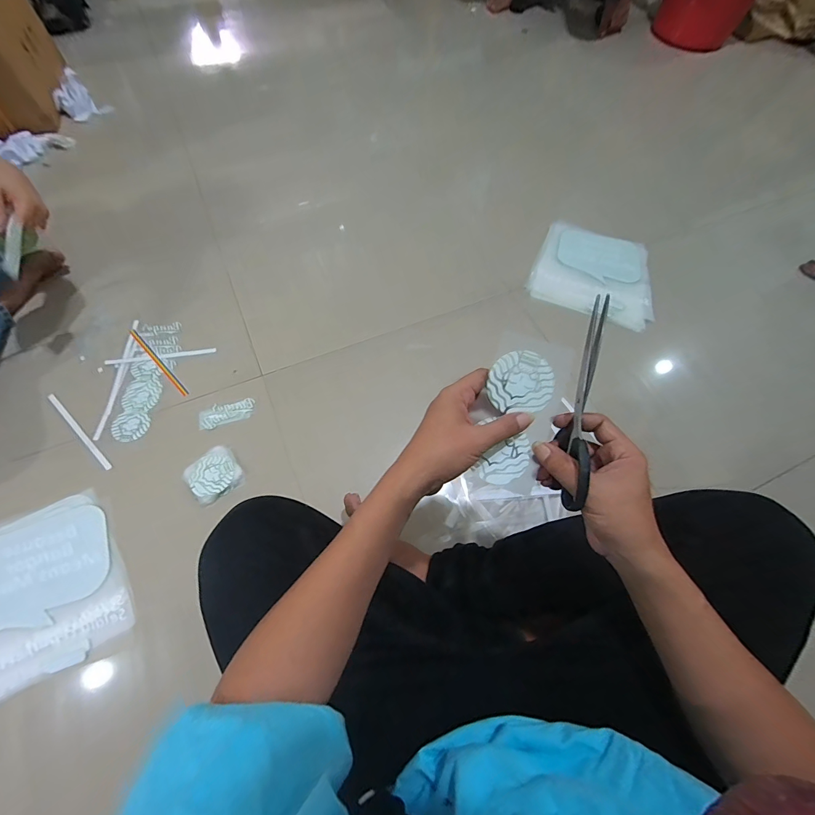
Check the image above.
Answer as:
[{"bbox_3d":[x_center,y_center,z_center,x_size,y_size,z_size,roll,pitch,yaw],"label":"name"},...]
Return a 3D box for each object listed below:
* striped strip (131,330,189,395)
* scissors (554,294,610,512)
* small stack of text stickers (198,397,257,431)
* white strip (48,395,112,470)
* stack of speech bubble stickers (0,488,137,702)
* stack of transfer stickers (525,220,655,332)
[{"bbox_3d":[-0.518,-0.097,0.767,0.211,0.004,0.012,43,71,14],"label":"striped strip"},{"bbox_3d":[0.172,-0.002,0.365,0.013,0.062,0.203,6,94,0],"label":"scissors"},{"bbox_3d":[-0.355,0.011,0.724,0.105,0.004,0.045,-18,67,-11],"label":"small stack of text stickers"},{"bbox_3d":[-0.623,0.045,0.701,0.212,0.006,0.011,41,70,14],"label":"white strip"},{"bbox_3d":[-0.601,0.290,0.582,0.266,0.016,0.268,-25,69,-14],"label":"stack of speech bubble stickers"},{"bbox_3d":[0.447,-0.335,0.898,0.271,0.033,0.262,12,68,6],"label":"stack of transfer stickers"}]

